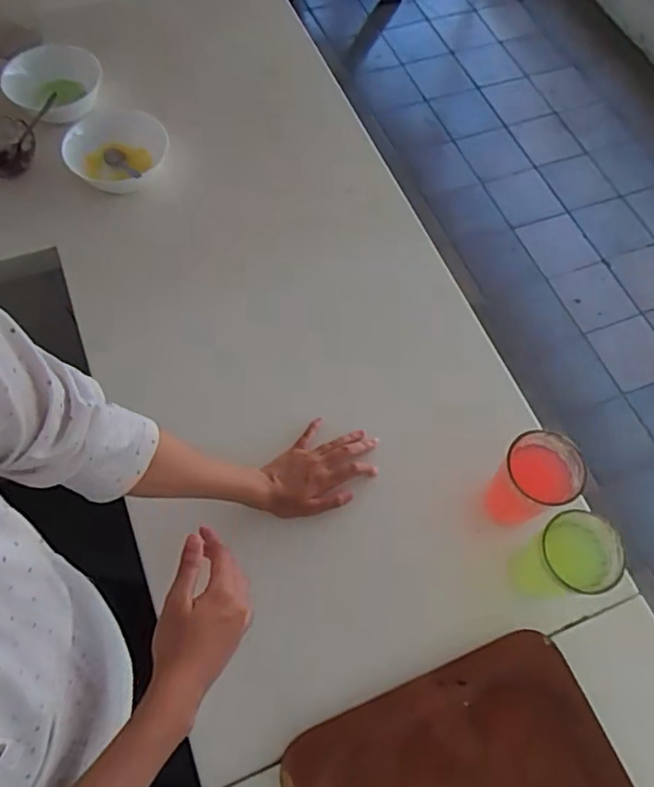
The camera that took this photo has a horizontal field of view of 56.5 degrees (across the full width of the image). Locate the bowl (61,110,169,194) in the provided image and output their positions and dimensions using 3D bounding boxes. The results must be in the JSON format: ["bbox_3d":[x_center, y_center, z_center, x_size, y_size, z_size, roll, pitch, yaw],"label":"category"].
[{"bbox_3d":[-0.302,-0.349,0.882,0.131,0.057,0.124,1,64,-2],"label":"bowl"}]

